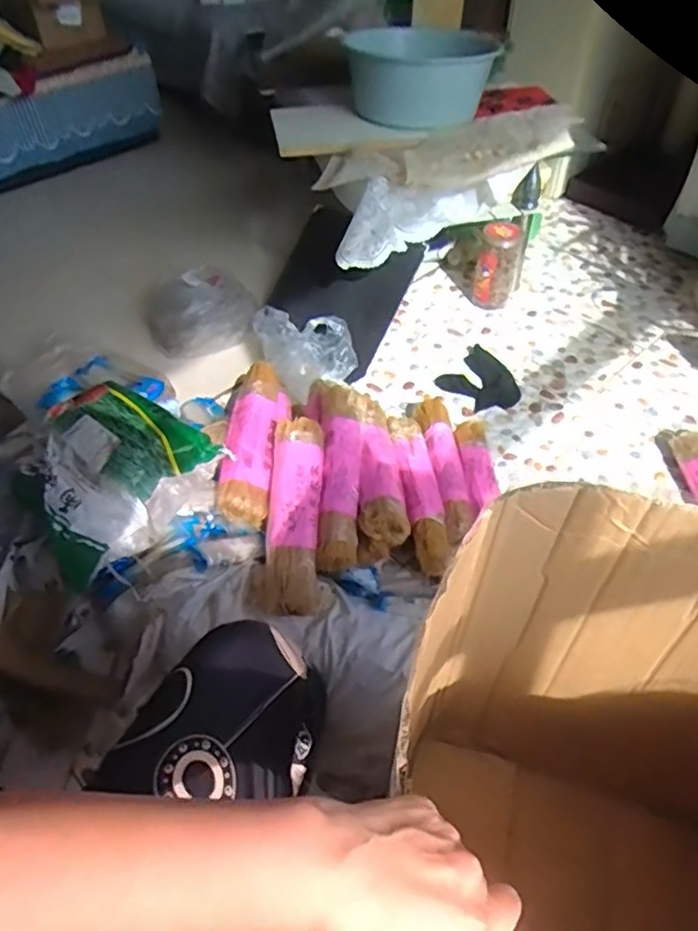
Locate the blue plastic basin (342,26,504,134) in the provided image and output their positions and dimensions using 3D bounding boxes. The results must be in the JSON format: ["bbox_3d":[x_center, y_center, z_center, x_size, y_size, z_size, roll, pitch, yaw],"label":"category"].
[{"bbox_3d":[0.160,-0.909,1.512,0.327,0.147,0.303,-3,48,-2],"label":"blue plastic basin"}]

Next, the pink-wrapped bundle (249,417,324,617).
[{"bbox_3d":[-0.094,0.071,1.082,0.107,0.065,0.348,1,63,1],"label":"pink-wrapped bundle"}]

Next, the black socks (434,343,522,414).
[{"bbox_3d":[0.314,-0.193,1.509,0.171,0.011,0.186,-34,56,-27],"label":"black socks"}]

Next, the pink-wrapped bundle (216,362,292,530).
[{"bbox_3d":[-0.172,-0.051,1.195,0.097,0.101,0.342,4,48,3],"label":"pink-wrapped bundle"}]

